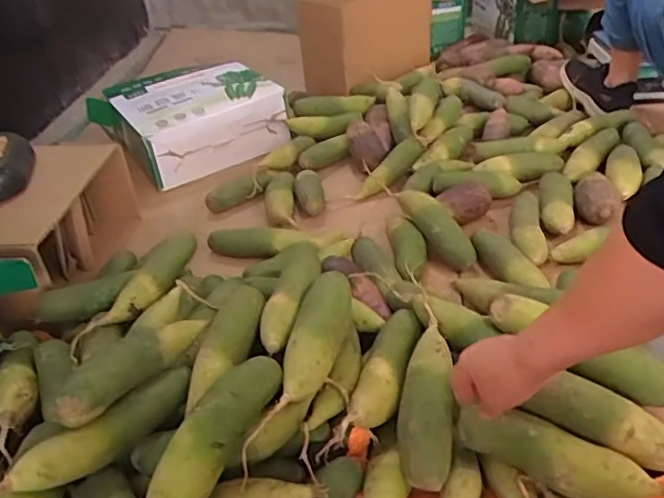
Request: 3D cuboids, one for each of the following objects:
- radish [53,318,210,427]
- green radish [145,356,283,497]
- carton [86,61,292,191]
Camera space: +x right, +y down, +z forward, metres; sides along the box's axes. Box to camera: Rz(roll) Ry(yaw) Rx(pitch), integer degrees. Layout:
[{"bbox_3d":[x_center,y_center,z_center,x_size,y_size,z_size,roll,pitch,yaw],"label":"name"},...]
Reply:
[{"bbox_3d":[-0.227,0.121,0.661,0.054,0.048,0.213,13,24,25],"label":"radish"},{"bbox_3d":[-0.119,0.197,0.588,0.049,0.060,0.228,12,39,24],"label":"green radish"},{"bbox_3d":[-0.355,-0.319,1.449,0.395,0.149,0.363,-23,38,-23],"label":"carton"}]

